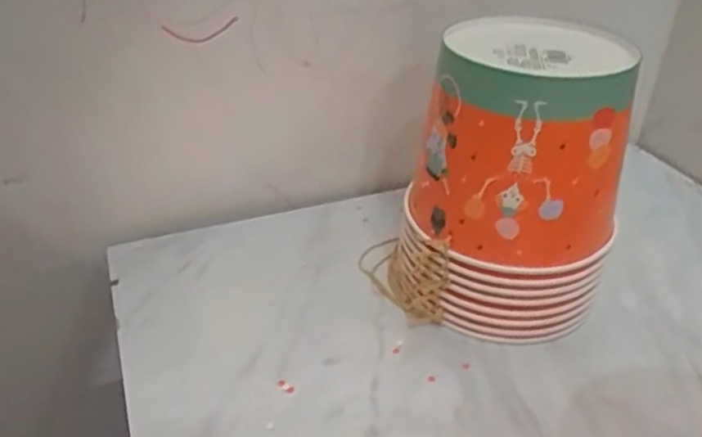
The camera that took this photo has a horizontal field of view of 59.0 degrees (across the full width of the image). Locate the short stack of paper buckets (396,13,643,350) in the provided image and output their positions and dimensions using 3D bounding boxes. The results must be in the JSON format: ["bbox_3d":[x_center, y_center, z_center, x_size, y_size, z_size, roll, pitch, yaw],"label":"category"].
[{"bbox_3d":[0.118,-0.030,0.466,0.143,0.205,0.138,4,35,4],"label":"short stack of paper buckets"}]

